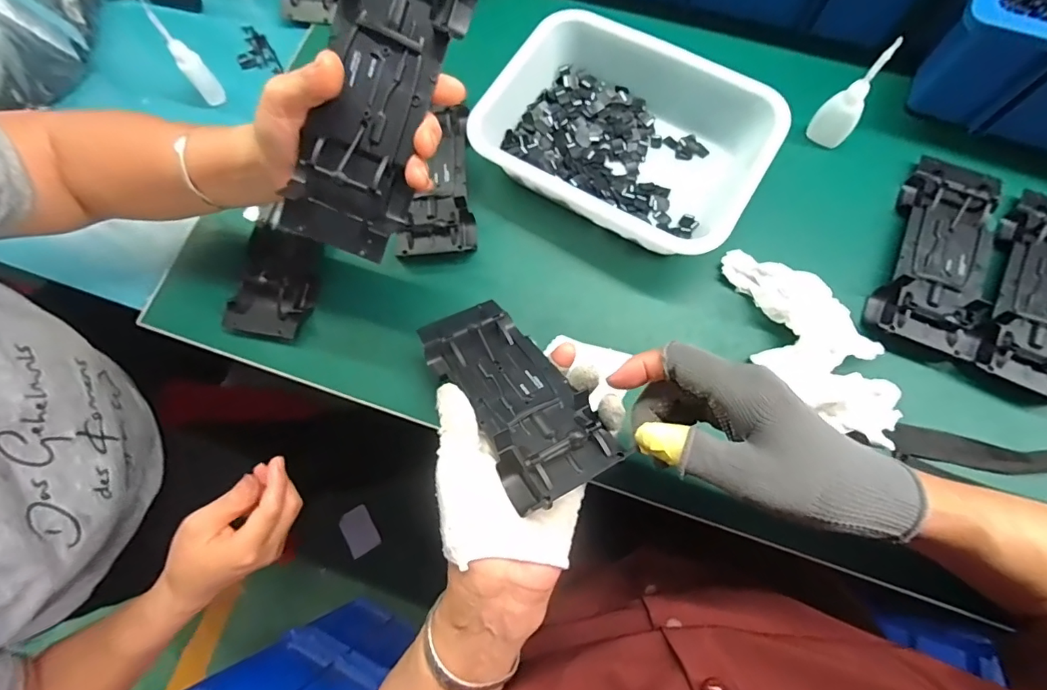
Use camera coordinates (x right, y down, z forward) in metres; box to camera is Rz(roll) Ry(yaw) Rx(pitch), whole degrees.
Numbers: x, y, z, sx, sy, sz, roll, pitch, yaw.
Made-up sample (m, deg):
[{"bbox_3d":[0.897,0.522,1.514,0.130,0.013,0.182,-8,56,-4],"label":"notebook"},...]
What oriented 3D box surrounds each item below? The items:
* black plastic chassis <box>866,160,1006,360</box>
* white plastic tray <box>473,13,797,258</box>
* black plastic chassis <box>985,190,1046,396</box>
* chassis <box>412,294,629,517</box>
[{"bbox_3d":[0.372,-0.084,0.426,0.087,0.022,0.189,19,75,8],"label":"black plastic chassis"},{"bbox_3d":[0.094,-0.194,0.461,0.254,0.064,0.181,30,77,10],"label":"white plastic tray"},{"bbox_3d":[0.447,-0.046,0.409,0.072,0.021,0.188,23,75,9],"label":"black plastic chassis"},{"bbox_3d":[-0.013,0.027,0.341,0.071,0.028,0.188,-34,47,-8],"label":"chassis"}]

